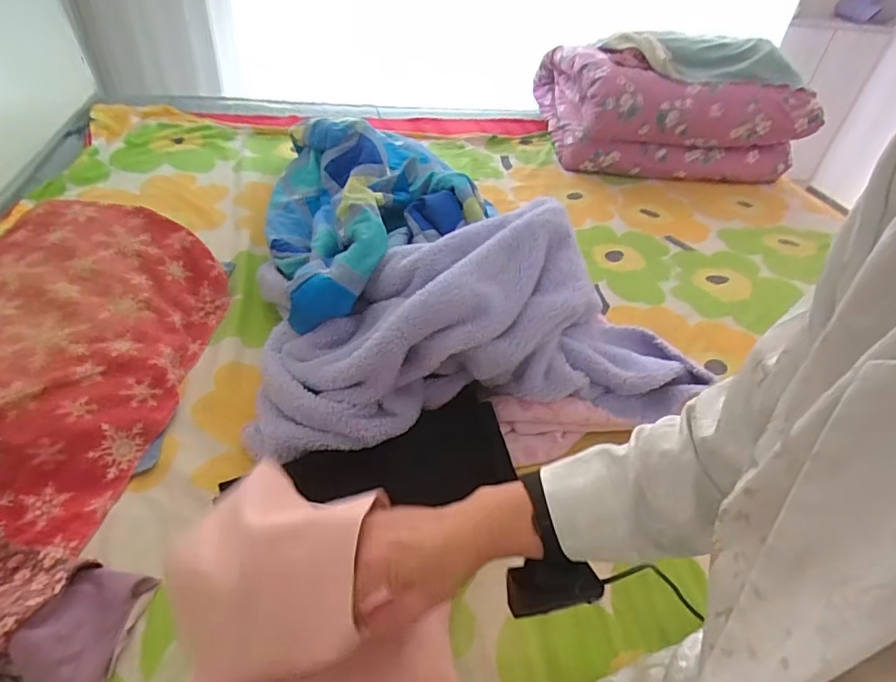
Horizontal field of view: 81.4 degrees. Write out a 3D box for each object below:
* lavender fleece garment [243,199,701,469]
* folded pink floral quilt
[{"bbox_3d":[0.045,-0.030,0.716,0.608,0.194,0.253,-3,43,-12],"label":"lavender fleece garment"},{"bbox_3d":[0.639,-0.704,1.547,0.654,0.309,0.459,0,42,-9],"label":"folded pink floral quilt"}]

